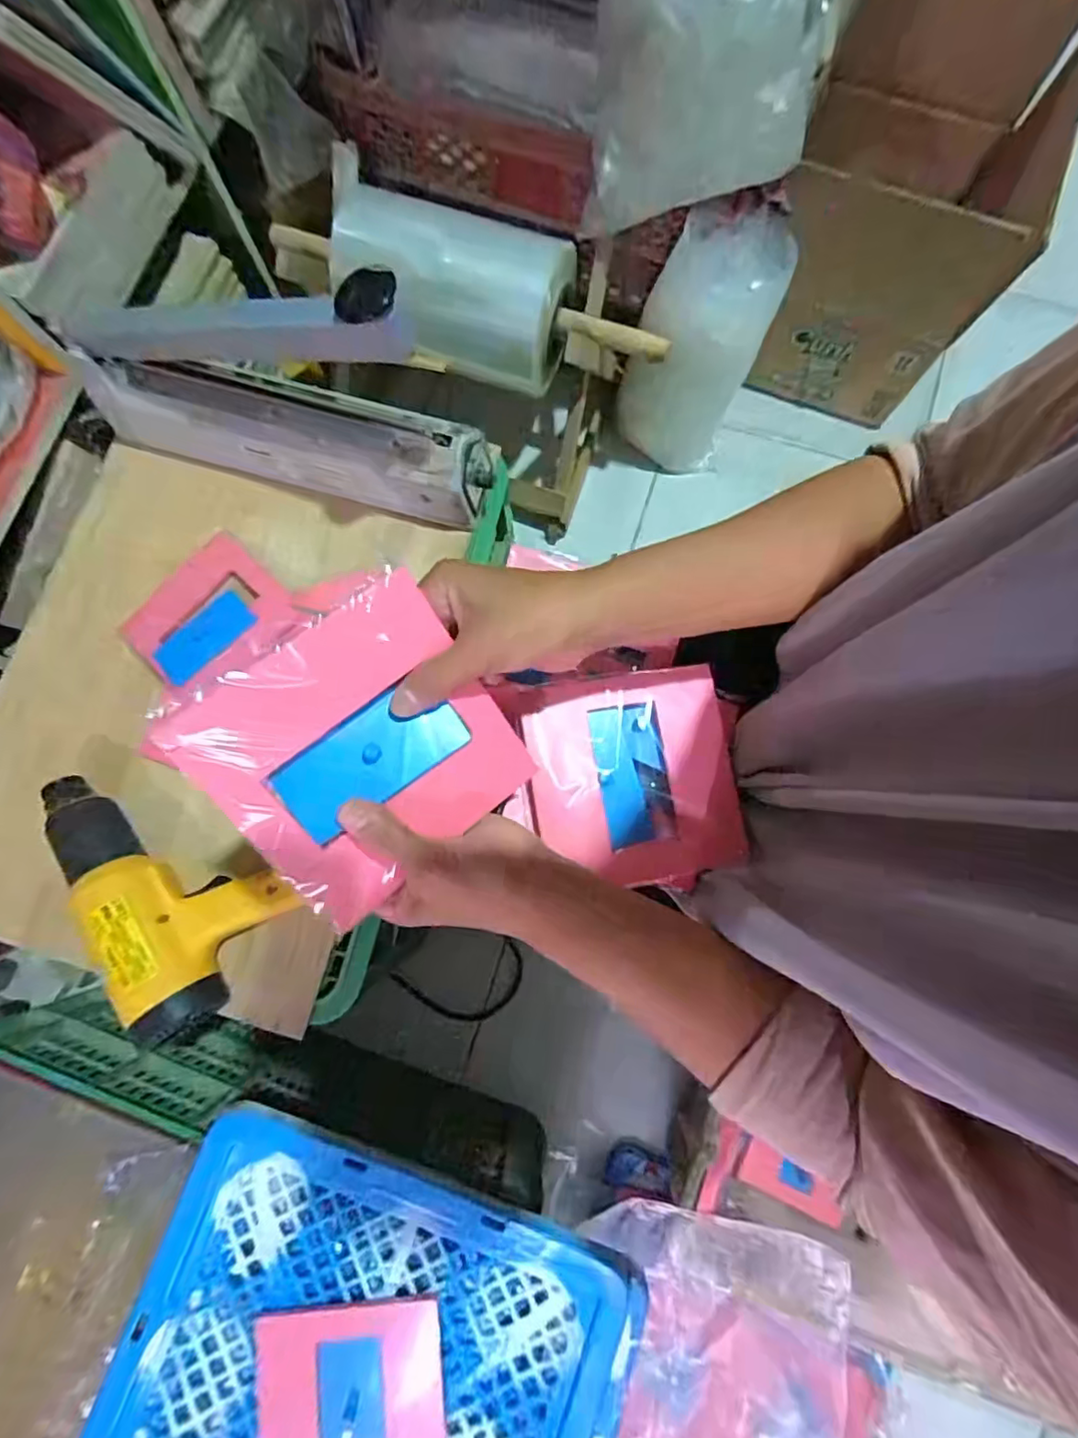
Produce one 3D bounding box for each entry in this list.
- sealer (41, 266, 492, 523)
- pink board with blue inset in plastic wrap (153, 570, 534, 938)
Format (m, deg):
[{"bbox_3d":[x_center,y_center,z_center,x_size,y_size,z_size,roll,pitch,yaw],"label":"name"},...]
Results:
[{"bbox_3d":[-0.241,-0.292,0.506,0.388,0.210,0.083,12,80,3],"label":"sealer"},{"bbox_3d":[-0.088,0.016,0.299,0.138,0.009,0.142,-40,115,-16],"label":"pink board with blue inset in plastic wrap"}]

